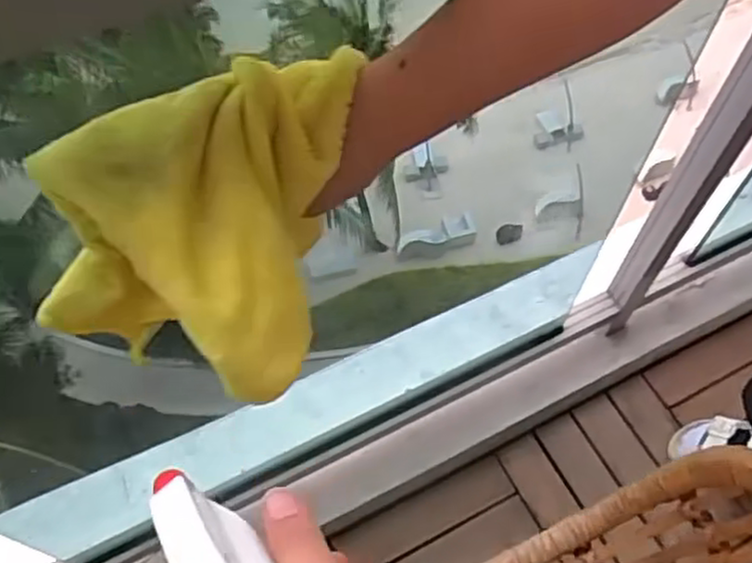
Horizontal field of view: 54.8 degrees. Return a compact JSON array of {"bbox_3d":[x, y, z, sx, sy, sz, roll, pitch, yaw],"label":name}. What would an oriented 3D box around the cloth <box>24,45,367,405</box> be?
[{"bbox_3d":[-0.089,-0.042,0.371,0.123,0.065,0.177,8,60,5],"label":"cloth"}]

